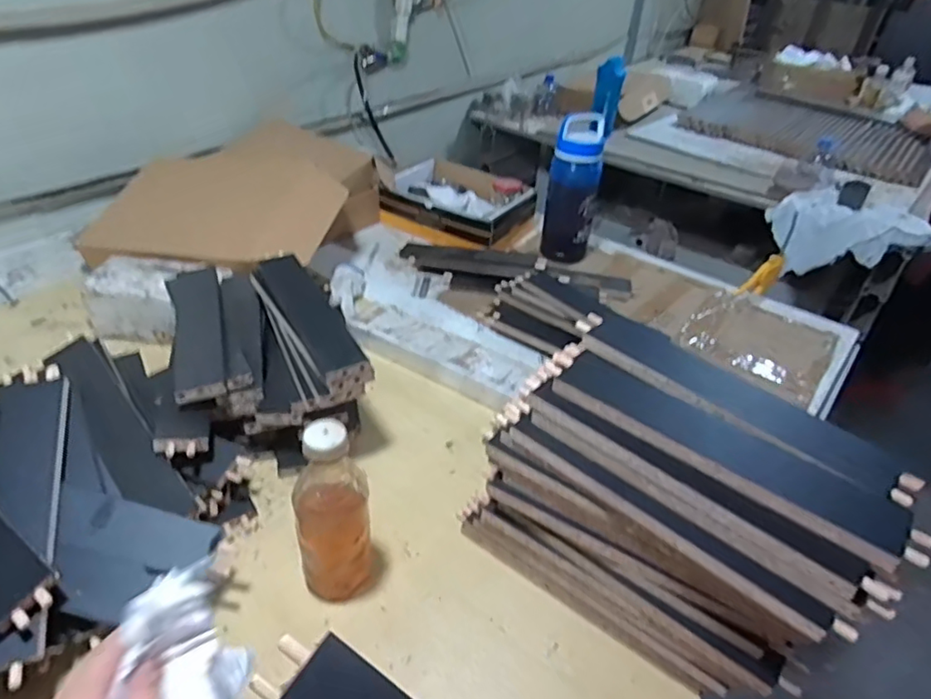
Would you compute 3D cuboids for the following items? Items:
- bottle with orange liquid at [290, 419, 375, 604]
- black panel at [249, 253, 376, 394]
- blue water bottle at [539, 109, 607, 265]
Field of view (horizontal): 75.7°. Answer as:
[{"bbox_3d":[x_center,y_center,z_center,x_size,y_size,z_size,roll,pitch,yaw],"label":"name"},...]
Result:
[{"bbox_3d":[-0.128,0.165,0.582,0.069,0.205,0.059,-5,39,-9],"label":"bottle with orange liquid"},{"bbox_3d":[-0.204,-0.044,0.774,0.066,0.031,0.283,-20,43,-25],"label":"black panel"},{"bbox_3d":[0.219,-0.334,1.227,0.097,0.261,0.099,3,38,1],"label":"blue water bottle"}]

